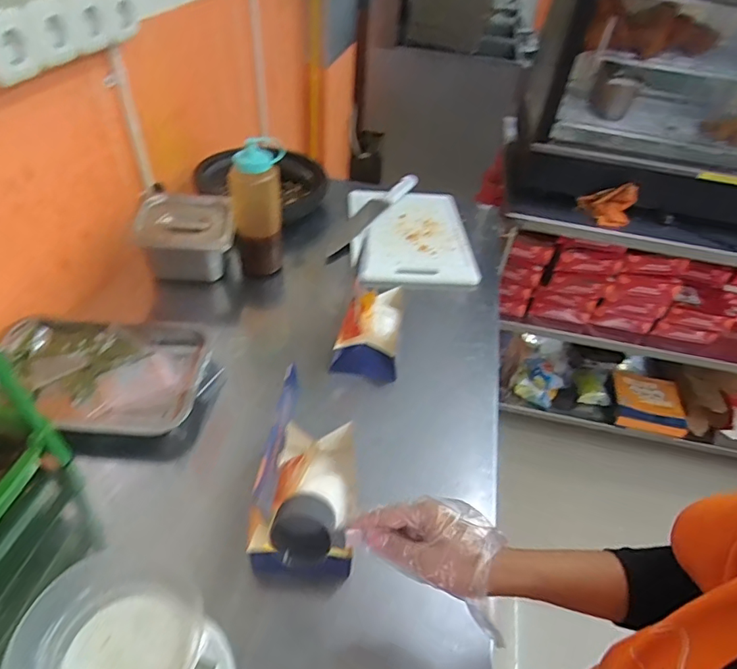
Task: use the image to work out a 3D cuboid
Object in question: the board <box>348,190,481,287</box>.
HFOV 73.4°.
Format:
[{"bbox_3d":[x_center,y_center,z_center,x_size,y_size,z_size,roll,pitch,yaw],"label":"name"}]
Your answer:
[{"bbox_3d":[0.084,-0.223,1.066,0.267,0.041,0.347,2,43,-5],"label":"board"}]

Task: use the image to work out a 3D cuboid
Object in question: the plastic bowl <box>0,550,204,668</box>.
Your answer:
[{"bbox_3d":[-0.235,0.284,0.454,0.141,0.060,0.160,13,43,7],"label":"plastic bowl"}]

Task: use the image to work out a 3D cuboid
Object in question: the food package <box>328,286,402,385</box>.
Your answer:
[{"bbox_3d":[0.009,-0.021,0.815,0.099,0.050,0.207,11,43,5],"label":"food package"}]

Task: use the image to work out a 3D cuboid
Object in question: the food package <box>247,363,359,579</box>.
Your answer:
[{"bbox_3d":[-0.058,0.150,0.541,0.093,0.131,0.190,6,43,0],"label":"food package"}]

